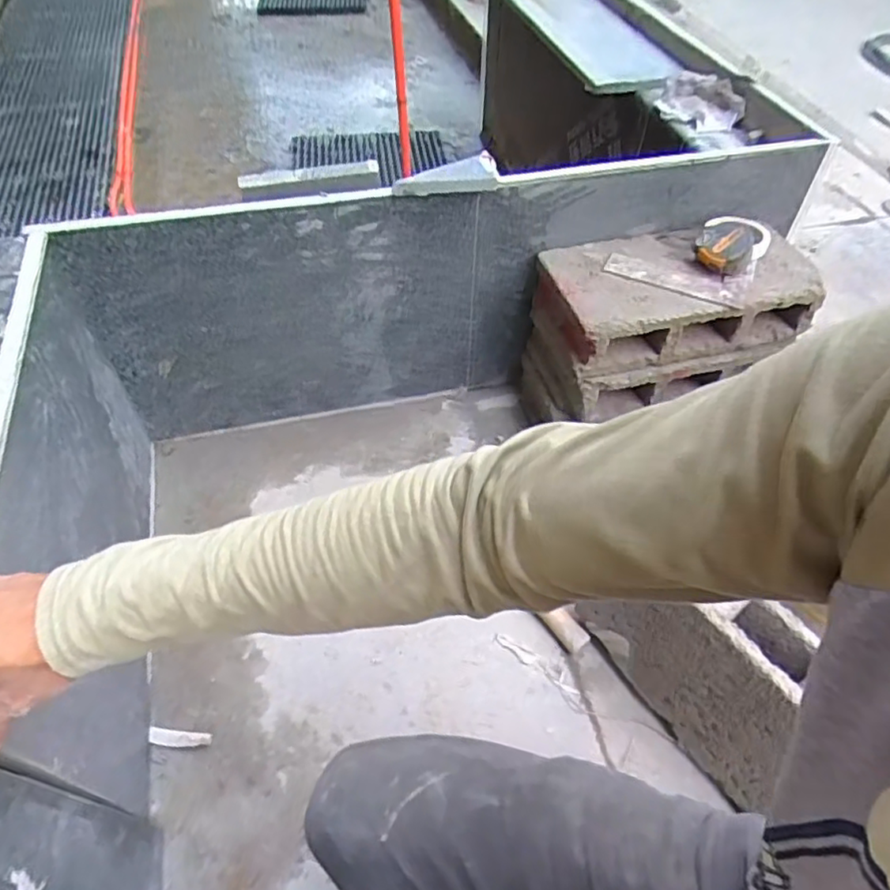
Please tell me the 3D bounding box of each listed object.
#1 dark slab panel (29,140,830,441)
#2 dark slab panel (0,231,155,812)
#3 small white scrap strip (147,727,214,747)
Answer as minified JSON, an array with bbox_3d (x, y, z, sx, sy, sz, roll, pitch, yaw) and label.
[{"bbox_3d":[0.051,-0.251,0.988,1.077,0.390,0.034,-13,53,-11],"label":"dark slab panel"},{"bbox_3d":[-0.413,0.077,0.726,0.025,0.395,0.574,-13,53,-10],"label":"dark slab panel"},{"bbox_3d":[-0.324,0.358,0.760,0.082,0.008,0.019,1,52,12],"label":"small white scrap strip"}]

